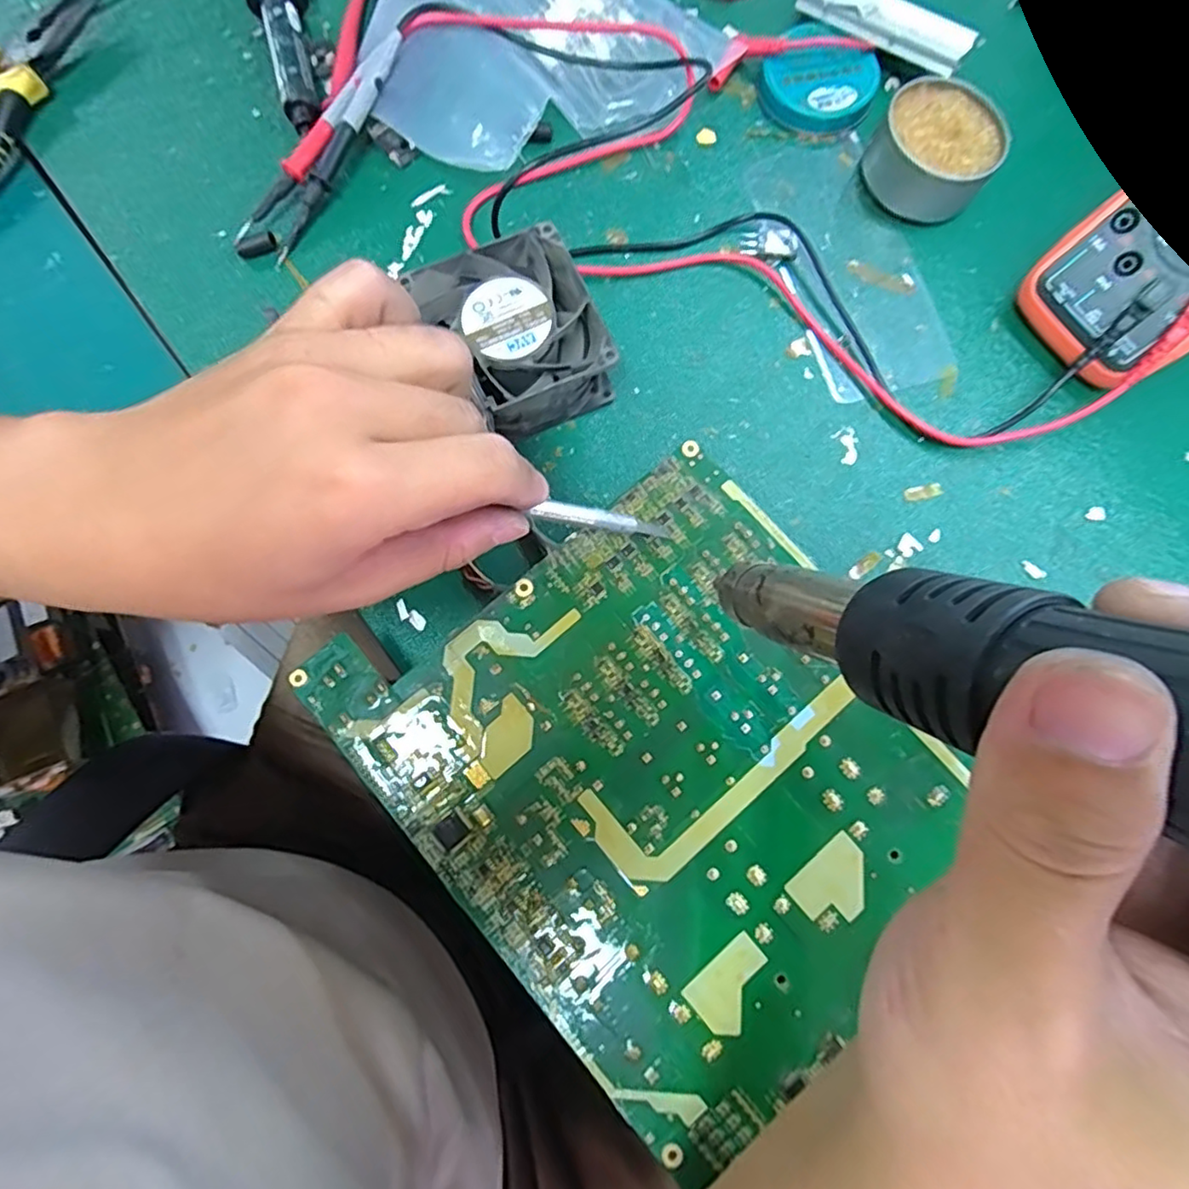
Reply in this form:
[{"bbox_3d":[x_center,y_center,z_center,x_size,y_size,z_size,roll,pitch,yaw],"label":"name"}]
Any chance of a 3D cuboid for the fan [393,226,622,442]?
[{"bbox_3d":[-0.035,-0.124,0.306,0.072,0.040,0.082,-27,80,-6],"label":"fan"}]

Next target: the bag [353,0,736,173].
[{"bbox_3d":[-0.035,-0.303,0.345,0.173,0.030,0.171,39,81,7],"label":"bag"}]

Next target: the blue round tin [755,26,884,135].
[{"bbox_3d":[0.125,-0.286,0.353,0.061,0.014,0.052,29,80,5],"label":"blue round tin"}]

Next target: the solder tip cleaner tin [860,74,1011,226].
[{"bbox_3d":[0.182,-0.235,0.335,0.059,0.032,0.060,0,79,0],"label":"solder tip cleaner tin"}]

